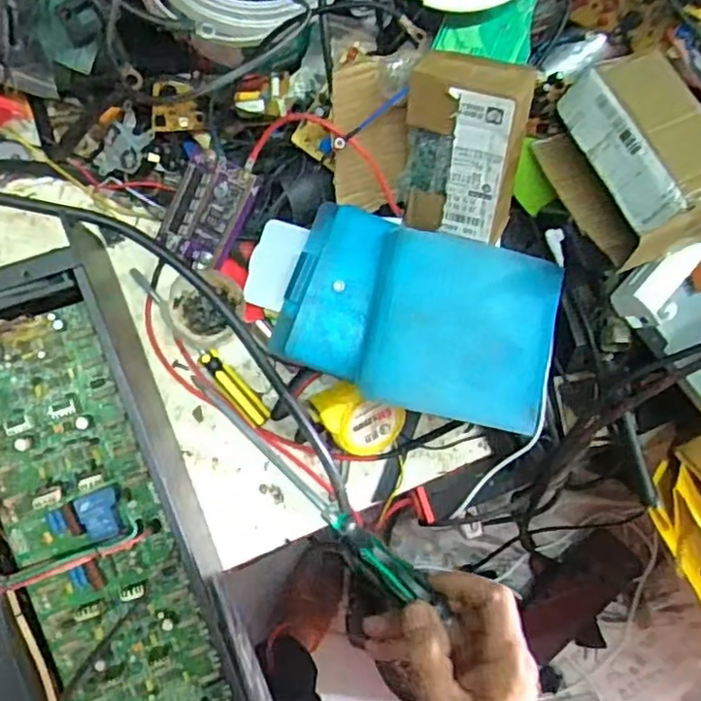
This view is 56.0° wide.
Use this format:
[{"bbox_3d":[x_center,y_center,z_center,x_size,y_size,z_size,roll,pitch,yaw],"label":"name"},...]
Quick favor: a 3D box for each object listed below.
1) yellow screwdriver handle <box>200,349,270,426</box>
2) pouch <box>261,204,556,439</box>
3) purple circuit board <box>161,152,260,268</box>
[{"bbox_3d":[-0.100,0.031,0.568,0.018,0.015,0.079,-41,94,-7],"label":"yellow screwdriver handle"},{"bbox_3d":[0.052,-0.026,0.520,0.218,0.056,0.138,17,86,-7],"label":"pouch"},{"bbox_3d":[-0.117,-0.113,0.543,0.055,0.011,0.090,24,112,-12],"label":"purple circuit board"}]

